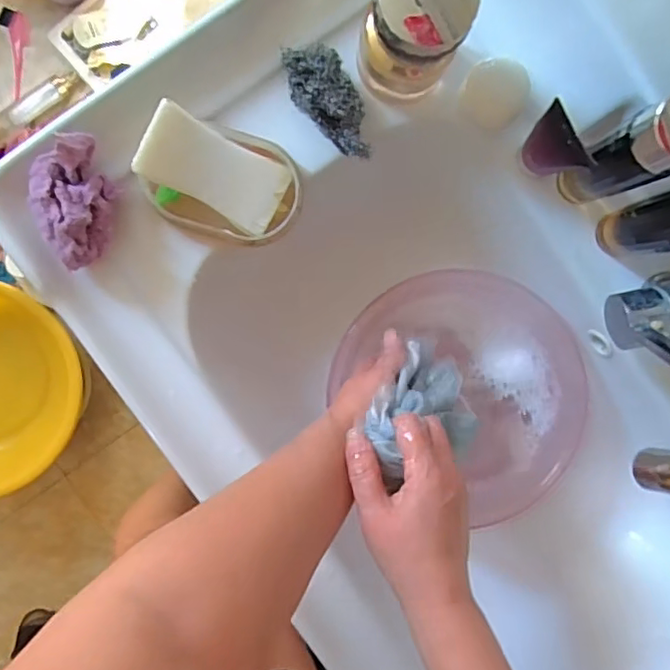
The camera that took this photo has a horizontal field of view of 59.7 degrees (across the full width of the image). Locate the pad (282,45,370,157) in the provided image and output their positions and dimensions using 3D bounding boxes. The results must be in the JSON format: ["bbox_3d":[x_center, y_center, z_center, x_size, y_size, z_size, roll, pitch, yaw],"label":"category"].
[{"bbox_3d":[-0.004,-0.188,0.463,0.044,0.022,0.099,-32,93,-2],"label":"pad"}]

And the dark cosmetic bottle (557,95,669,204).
[{"bbox_3d":[0.206,-0.124,0.409,0.032,0.152,0.043,-31,93,-2],"label":"dark cosmetic bottle"}]

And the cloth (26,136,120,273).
[{"bbox_3d":[-0.197,-0.098,0.444,0.058,0.037,0.089,-17,92,-3],"label":"cloth"}]

